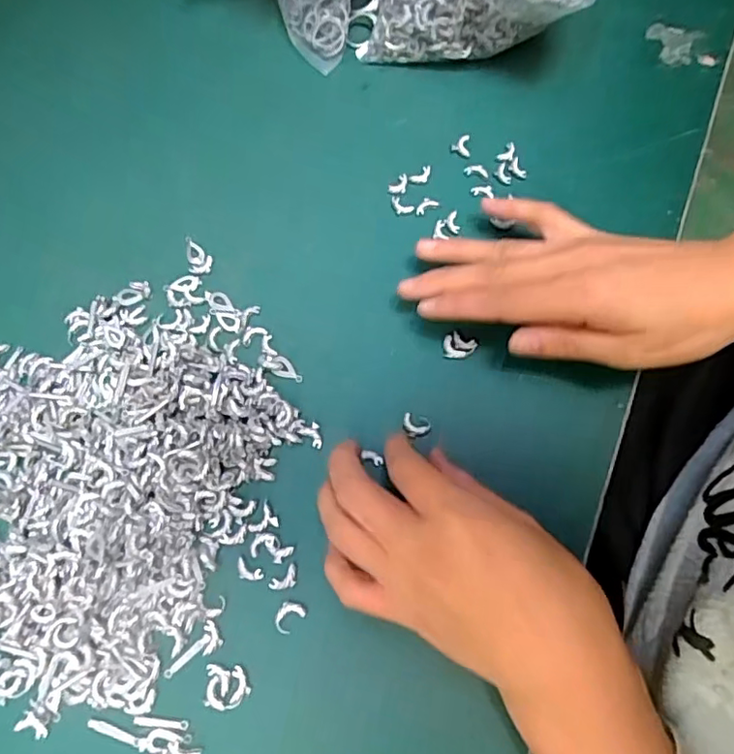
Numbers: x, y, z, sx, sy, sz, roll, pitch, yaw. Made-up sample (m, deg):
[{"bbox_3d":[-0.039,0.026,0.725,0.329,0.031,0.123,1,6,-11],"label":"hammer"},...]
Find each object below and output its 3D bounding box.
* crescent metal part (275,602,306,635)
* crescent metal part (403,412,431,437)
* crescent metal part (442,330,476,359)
[{"bbox_3d":[-0.036,0.108,0.264,0.011,0.004,0.014,42,76,14],"label":"crescent metal part"},{"bbox_3d":[0.025,0.025,0.295,0.014,0.007,0.011,8,71,3],"label":"crescent metal part"},{"bbox_3d":[0.048,-0.015,0.306,0.016,0.007,0.012,26,73,9],"label":"crescent metal part"}]

